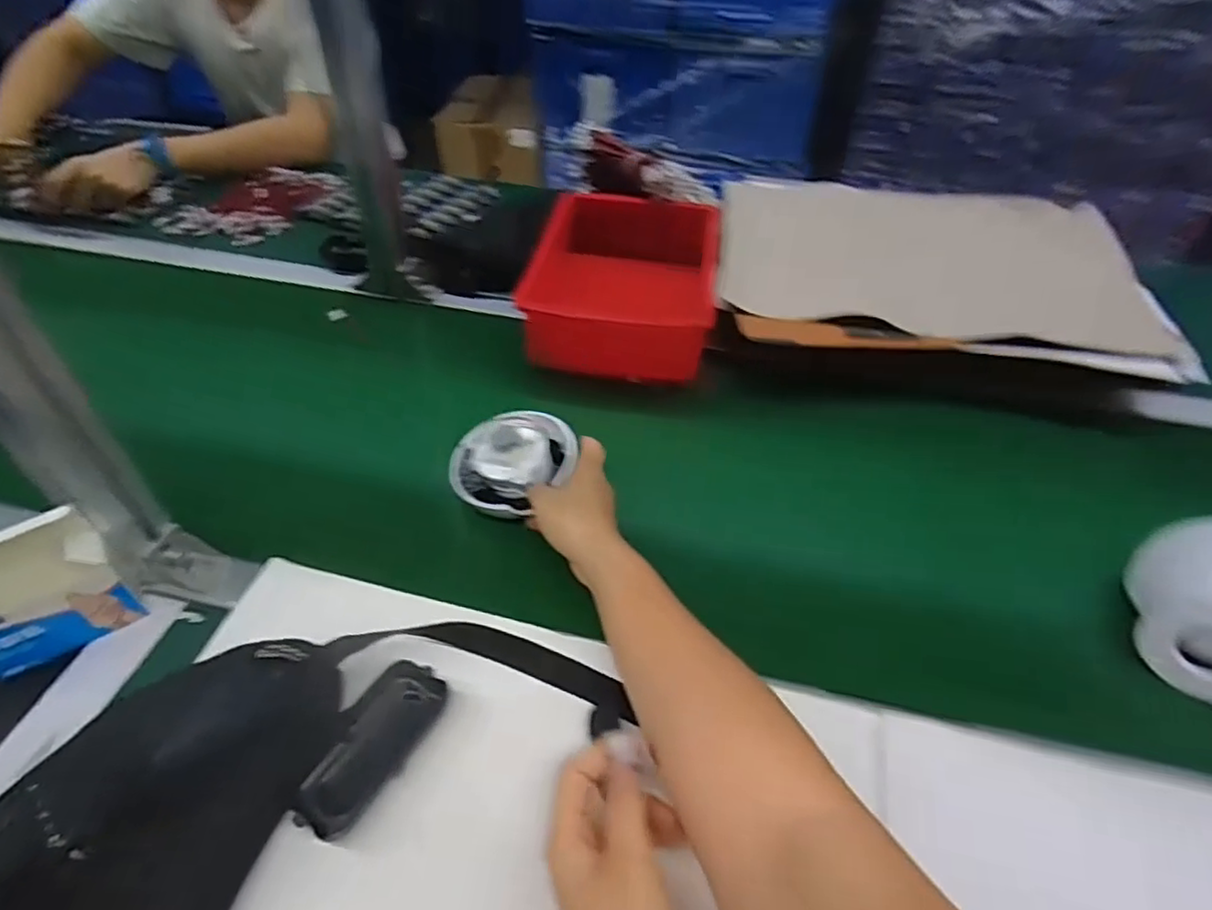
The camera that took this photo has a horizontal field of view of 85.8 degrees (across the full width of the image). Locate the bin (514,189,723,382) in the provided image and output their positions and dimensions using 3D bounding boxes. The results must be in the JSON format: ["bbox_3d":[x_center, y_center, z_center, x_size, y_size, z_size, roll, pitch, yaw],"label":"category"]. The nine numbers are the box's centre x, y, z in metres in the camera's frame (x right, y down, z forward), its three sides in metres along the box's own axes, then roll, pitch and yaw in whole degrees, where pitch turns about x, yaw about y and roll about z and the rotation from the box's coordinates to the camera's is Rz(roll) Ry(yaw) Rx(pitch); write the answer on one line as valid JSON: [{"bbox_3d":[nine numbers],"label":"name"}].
[{"bbox_3d":[0.027,-0.210,0.765,0.207,0.077,0.259,7,44,4],"label":"bin"}]

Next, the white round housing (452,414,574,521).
[{"bbox_3d":[-0.082,-0.003,0.579,0.092,0.054,0.107,32,51,27],"label":"white round housing"}]

